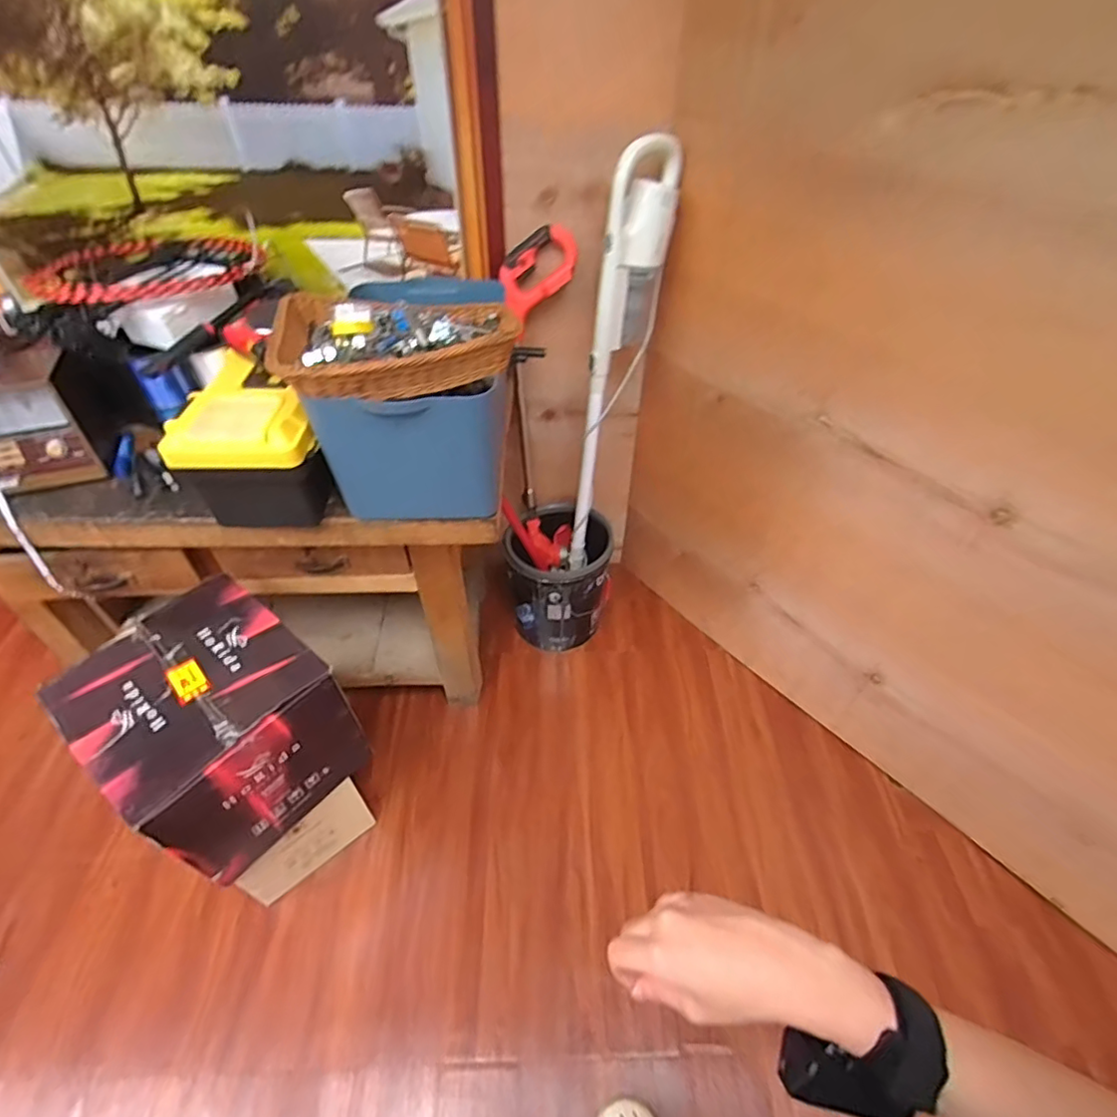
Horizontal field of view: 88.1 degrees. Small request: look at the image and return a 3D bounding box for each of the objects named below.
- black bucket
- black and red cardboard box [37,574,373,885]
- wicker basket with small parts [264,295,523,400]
[{"bbox_3d":[-0.003,0.077,1.688,0.297,0.370,0.250,6,47,5],"label":"black bucket"},{"bbox_3d":[-0.632,0.301,1.072,0.372,0.294,0.338,30,53,25],"label":"black and red cardboard box"},{"bbox_3d":[-0.238,-0.329,0.860,0.331,0.065,0.236,-9,47,-9],"label":"wicker basket with small parts"}]

